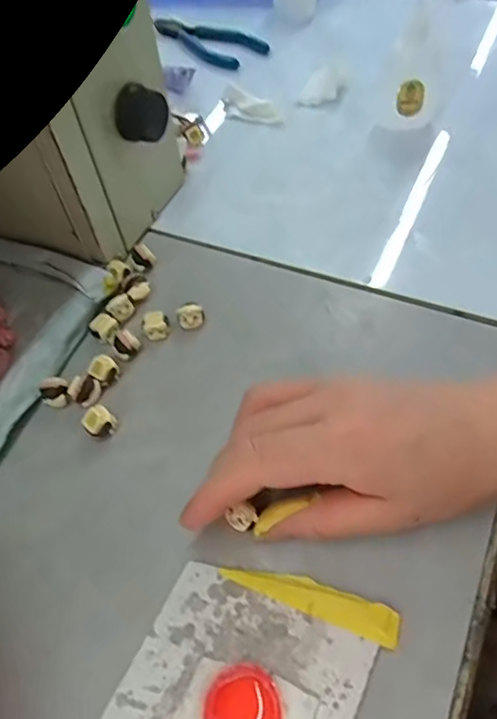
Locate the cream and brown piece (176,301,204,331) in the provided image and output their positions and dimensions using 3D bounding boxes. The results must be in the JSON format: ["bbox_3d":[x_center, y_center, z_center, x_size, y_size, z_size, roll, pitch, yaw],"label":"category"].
[{"bbox_3d":[-0.035,-0.026,0.329,0.016,0.011,0.011,-22,56,-11],"label":"cream and brown piece"}]

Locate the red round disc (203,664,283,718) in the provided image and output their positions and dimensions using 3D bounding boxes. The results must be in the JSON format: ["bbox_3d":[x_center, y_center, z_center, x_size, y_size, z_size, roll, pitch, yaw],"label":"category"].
[{"bbox_3d":[-0.002,0.137,0.216,0.029,0.008,0.030,-2,54,3],"label":"red round disc"}]

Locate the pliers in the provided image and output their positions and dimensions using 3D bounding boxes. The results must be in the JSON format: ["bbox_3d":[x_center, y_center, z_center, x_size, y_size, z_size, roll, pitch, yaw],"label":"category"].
[{"bbox_3d":[-0.041,-0.308,0.533,0.051,0.014,0.128,-36,59,-20],"label":"pliers"}]

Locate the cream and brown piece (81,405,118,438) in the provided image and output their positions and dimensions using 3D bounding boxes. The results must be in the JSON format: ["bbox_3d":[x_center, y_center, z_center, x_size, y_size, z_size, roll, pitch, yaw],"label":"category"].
[{"bbox_3d":[-0.079,0.033,0.294,0.015,0.013,0.012,-38,60,-21],"label":"cream and brown piece"}]

